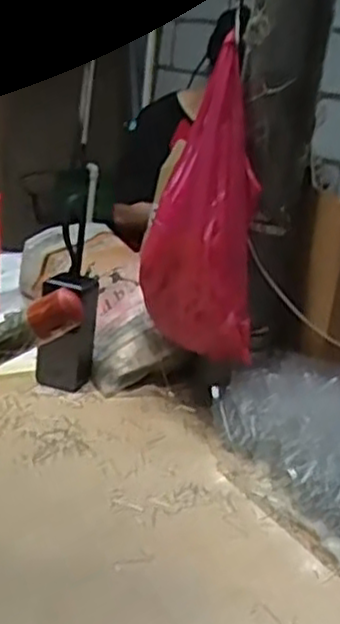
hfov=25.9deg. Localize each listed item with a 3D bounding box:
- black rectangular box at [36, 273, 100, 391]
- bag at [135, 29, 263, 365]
[{"bbox_3d":[-0.120,0.024,0.865,0.067,0.128,0.049,5,19,-7],"label":"black rectangular box"},{"bbox_3d":[0.030,-0.112,0.804,0.126,0.312,0.070,2,3,22],"label":"bag"}]

